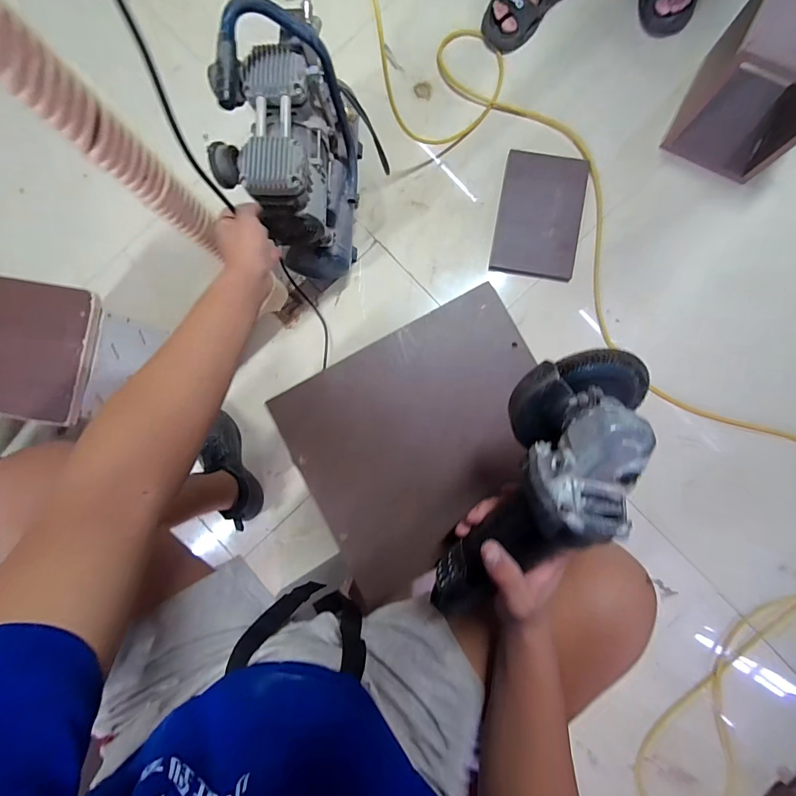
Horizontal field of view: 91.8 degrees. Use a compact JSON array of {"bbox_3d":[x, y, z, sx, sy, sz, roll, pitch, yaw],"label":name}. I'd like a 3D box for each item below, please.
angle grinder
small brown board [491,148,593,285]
[{"bbox_3d":[0.098,0.110,0.319,0.099,0.088,0.309,24,116,3],"label":"angle grinder"},{"bbox_3d":[0.353,-0.456,0.959,0.201,0.010,0.306,10,89,3],"label":"small brown board"}]

